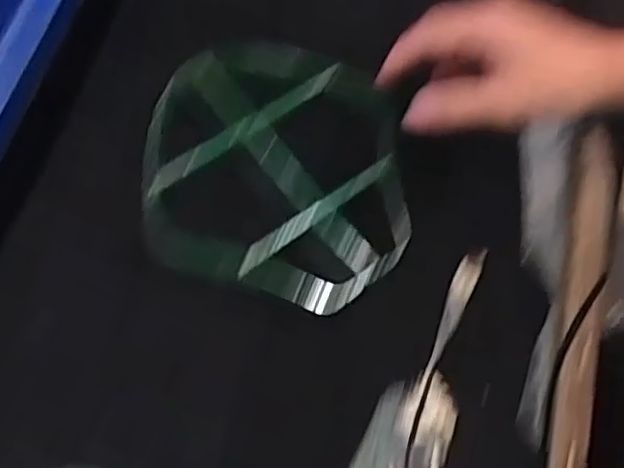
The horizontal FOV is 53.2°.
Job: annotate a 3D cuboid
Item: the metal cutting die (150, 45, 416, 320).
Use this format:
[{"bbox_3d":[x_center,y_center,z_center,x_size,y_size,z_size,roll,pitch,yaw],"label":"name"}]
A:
[{"bbox_3d":[-0.024,-0.056,0.482,0.205,0.023,0.207,15,69,3],"label":"metal cutting die"}]

